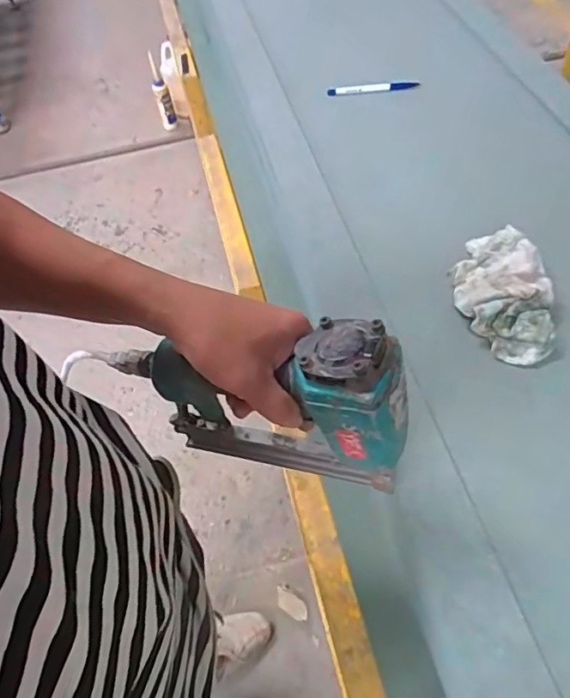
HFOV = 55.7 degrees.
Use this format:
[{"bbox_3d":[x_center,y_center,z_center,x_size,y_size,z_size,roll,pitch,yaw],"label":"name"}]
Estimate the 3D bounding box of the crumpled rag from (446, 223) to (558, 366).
[{"bbox_3d":[0.241,-0.069,0.595,0.106,0.044,0.179,0,55,5],"label":"crumpled rag"}]

